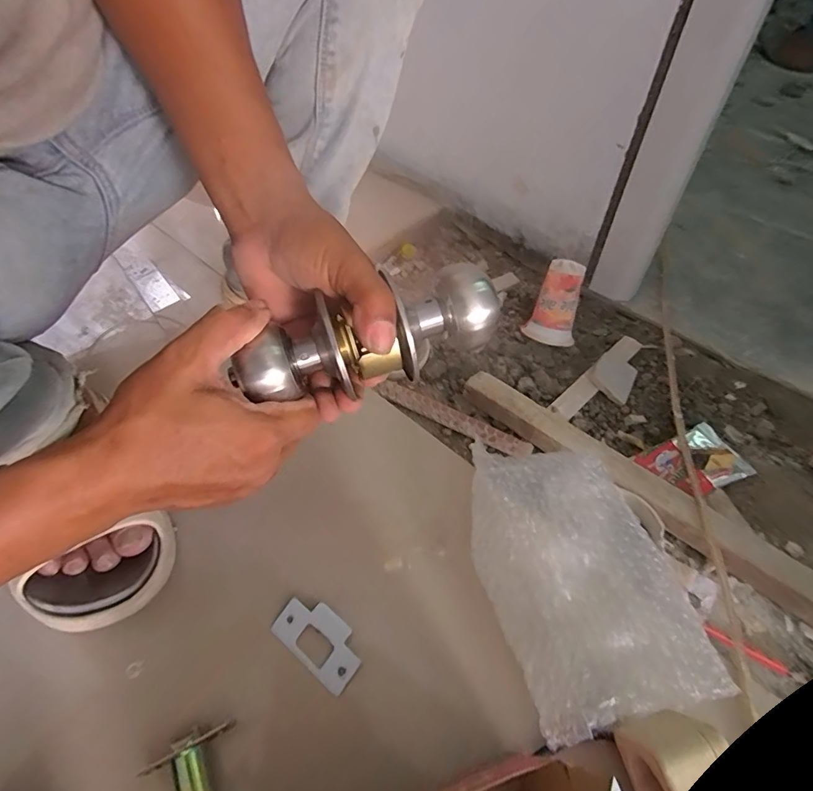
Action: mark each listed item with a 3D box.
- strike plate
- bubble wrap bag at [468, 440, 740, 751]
[{"bbox_3d":[-0.065,0.178,0.335,0.070,0.005,0.038,32,55,24],"label":"strike plate"},{"bbox_3d":[0.118,0.114,0.330,0.128,0.050,0.202,-7,49,-7],"label":"bubble wrap bag"}]

